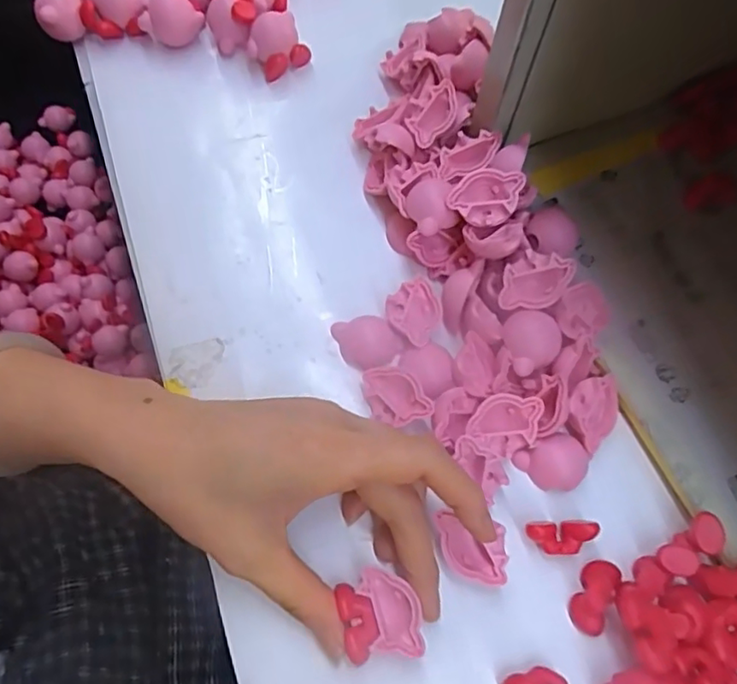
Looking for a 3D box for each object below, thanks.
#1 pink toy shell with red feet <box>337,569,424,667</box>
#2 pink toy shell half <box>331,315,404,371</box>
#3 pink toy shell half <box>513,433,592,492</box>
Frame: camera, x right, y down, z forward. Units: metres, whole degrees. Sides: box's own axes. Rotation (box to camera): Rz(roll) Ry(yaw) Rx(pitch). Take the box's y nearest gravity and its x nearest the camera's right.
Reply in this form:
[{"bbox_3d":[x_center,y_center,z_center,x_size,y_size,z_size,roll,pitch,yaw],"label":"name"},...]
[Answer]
[{"bbox_3d":[0.004,0.113,0.244,0.031,0.007,0.033,-12,69,-5],"label":"pink toy shell with red feet"},{"bbox_3d":[0.000,0.000,0.300,0.032,0.010,0.025,-12,69,-5],"label":"pink toy shell half"},{"bbox_3d":[0.088,0.057,0.278,0.033,0.011,0.024,-16,69,-6],"label":"pink toy shell half"}]

